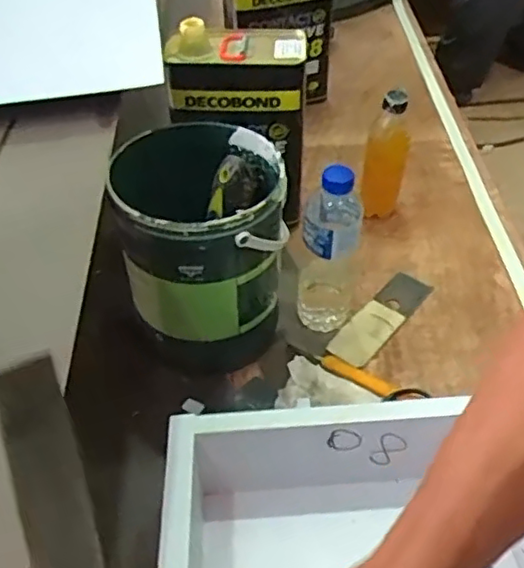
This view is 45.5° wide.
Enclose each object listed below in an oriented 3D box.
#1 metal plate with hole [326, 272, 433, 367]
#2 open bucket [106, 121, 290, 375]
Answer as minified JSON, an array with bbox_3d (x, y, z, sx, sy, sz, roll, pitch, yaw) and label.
[{"bbox_3d":[0.145,0.038,0.765,0.051,0.011,0.160,32,54,29],"label":"metal plate with hole"},{"bbox_3d":[-0.060,-0.035,0.685,0.161,0.231,0.173,-1,45,1],"label":"open bucket"}]

